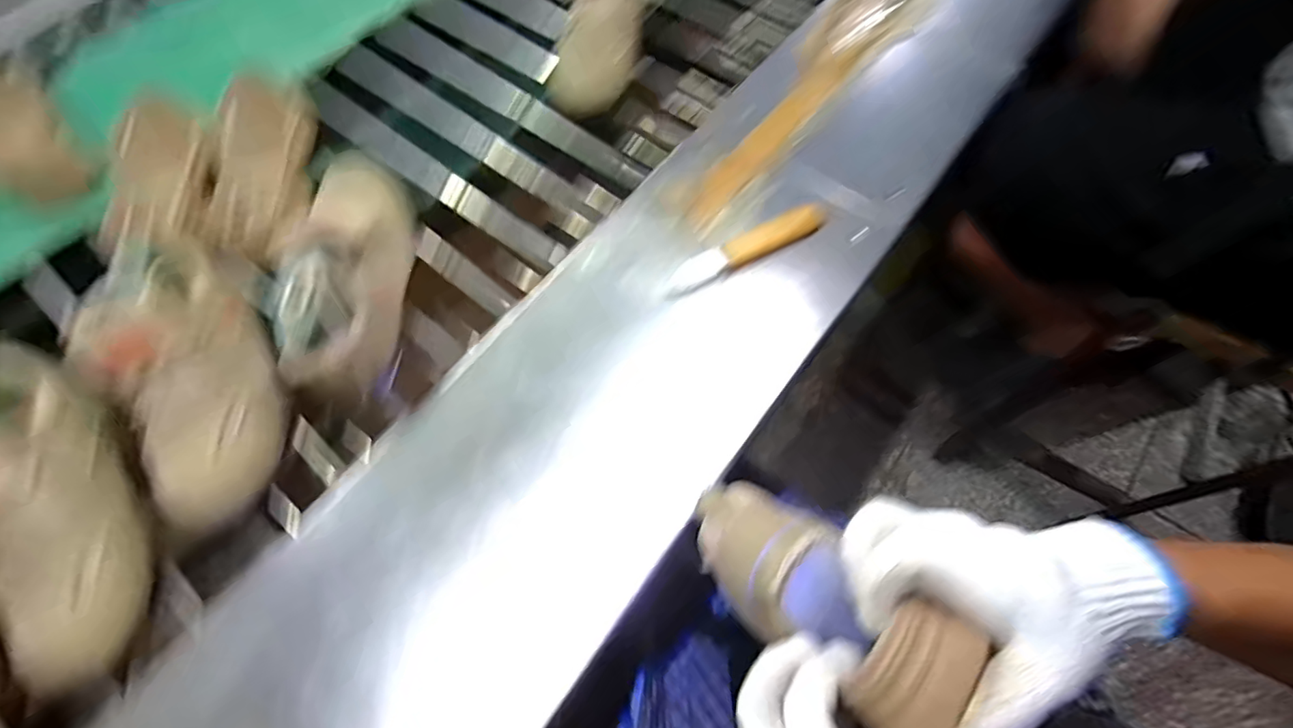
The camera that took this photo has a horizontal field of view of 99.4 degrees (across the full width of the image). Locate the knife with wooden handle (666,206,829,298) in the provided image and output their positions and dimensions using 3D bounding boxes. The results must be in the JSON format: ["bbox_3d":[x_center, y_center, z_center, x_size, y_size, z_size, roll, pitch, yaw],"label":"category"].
[{"bbox_3d":[0.092,-0.109,0.517,0.169,0.015,0.027,-27,67,-12],"label":"knife with wooden handle"}]

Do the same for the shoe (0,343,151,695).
[{"bbox_3d":[-0.453,0.105,0.404,0.084,0.086,0.252,-24,85,-10],"label":"shoe"}]

